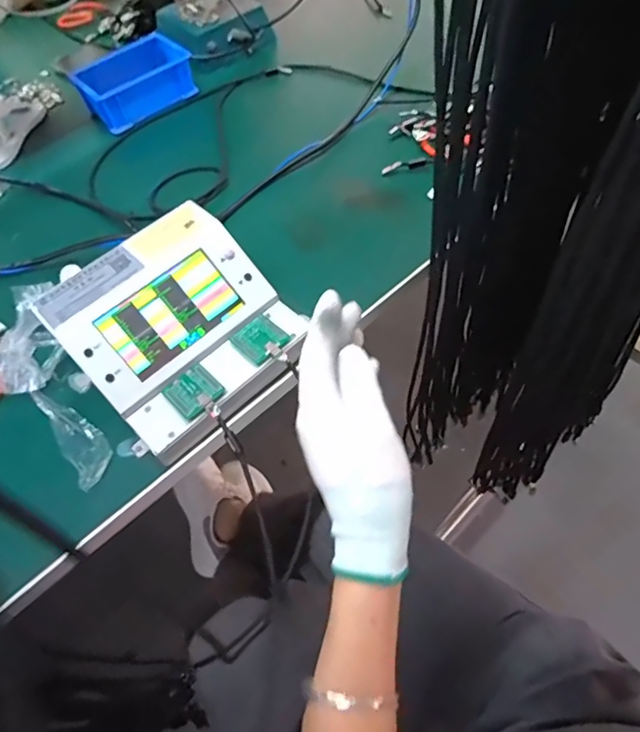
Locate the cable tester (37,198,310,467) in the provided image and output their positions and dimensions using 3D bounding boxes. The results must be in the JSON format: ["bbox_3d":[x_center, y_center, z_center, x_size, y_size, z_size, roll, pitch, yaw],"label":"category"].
[{"bbox_3d":[-0.119,-0.032,0.455,0.173,0.082,0.168,-39,61,-18],"label":"cable tester"}]

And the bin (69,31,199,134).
[{"bbox_3d":[-0.253,-0.389,0.718,0.149,0.054,0.084,-37,61,-17],"label":"bin"}]

